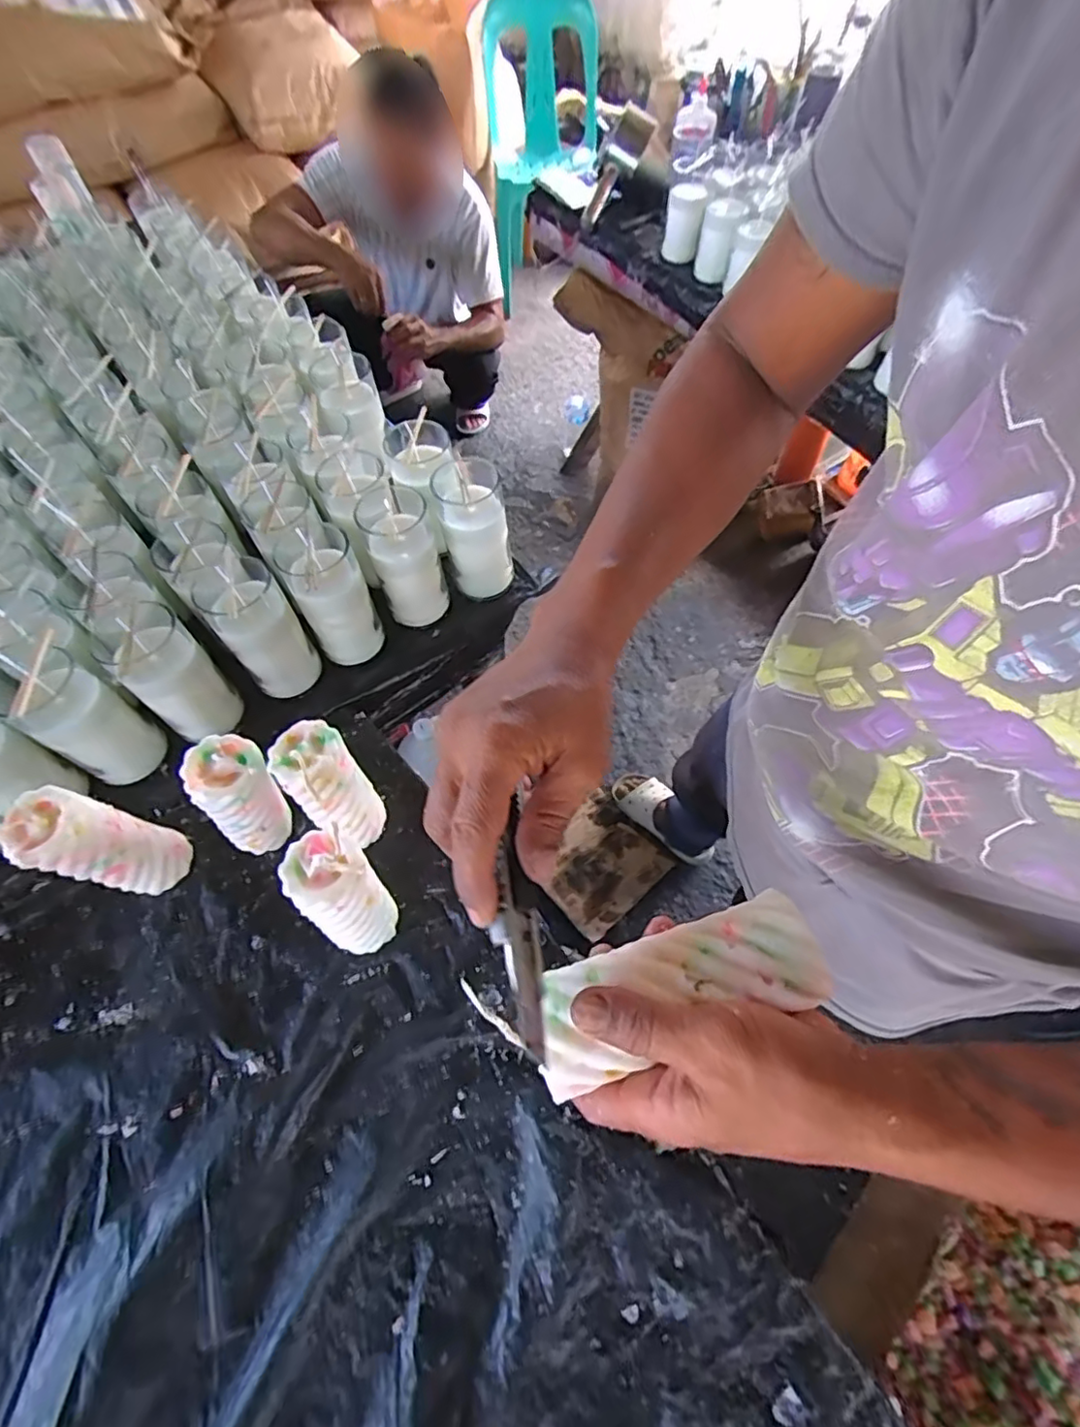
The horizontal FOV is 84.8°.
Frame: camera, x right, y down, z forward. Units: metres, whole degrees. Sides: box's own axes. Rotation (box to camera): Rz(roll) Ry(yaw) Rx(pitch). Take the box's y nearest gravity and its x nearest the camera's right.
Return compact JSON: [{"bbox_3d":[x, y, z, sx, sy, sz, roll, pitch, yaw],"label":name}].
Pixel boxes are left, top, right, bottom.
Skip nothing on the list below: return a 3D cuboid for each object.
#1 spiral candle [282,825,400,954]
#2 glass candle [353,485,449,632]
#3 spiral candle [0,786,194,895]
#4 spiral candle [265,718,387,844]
[{"bbox_3d":[-0.142,0.138,0.436,0.052,0.139,0.057,0,61,0],"label":"spiral candle"},{"bbox_3d":[-0.140,-0.157,0.610,0.066,0.126,0.076,-23,63,-12],"label":"glass candle"},{"bbox_3d":[-0.335,0.103,0.460,0.050,0.139,0.063,24,64,13],"label":"spiral candle"},{"bbox_3d":[-0.168,0.062,0.484,0.054,0.134,0.062,-38,67,-19],"label":"spiral candle"}]

